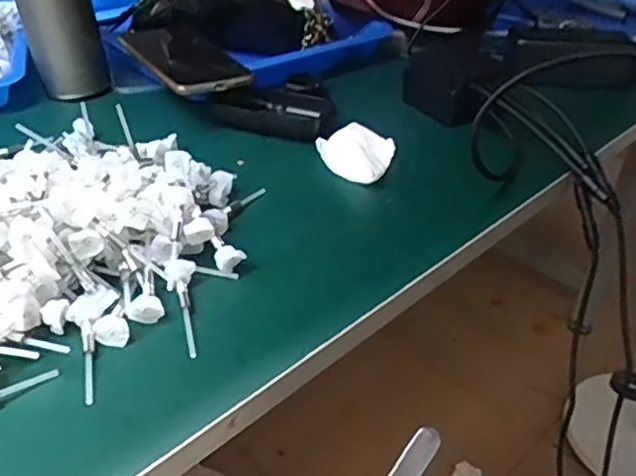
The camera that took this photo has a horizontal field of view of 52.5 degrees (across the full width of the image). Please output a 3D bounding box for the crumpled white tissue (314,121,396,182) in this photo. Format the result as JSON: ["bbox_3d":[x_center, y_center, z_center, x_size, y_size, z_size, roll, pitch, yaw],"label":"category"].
[{"bbox_3d":[0.035,-0.069,0.537,0.068,0.019,0.063,27,42,27],"label":"crumpled white tissue"}]

